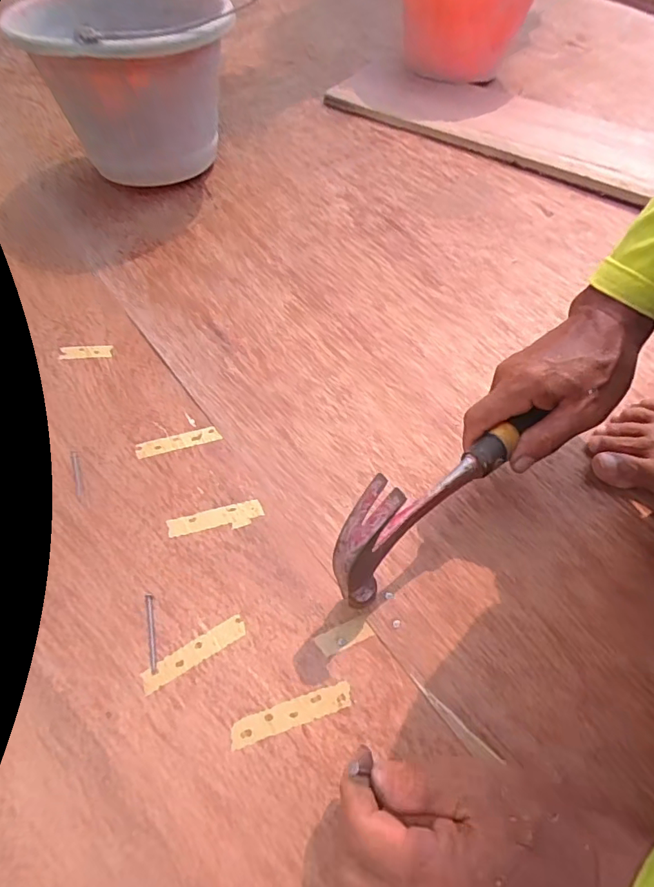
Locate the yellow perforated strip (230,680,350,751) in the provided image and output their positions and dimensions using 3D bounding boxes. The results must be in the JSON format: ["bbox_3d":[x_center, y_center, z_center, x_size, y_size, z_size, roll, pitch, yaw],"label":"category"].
[{"bbox_3d":[-0.023,0.177,0.323,0.080,0.004,0.017,-15,59,-9],"label":"yellow perforated strip"}]

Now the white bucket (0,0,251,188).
[{"bbox_3d":[-0.202,-0.413,0.587,0.189,0.181,0.182,4,58,3],"label":"white bucket"}]

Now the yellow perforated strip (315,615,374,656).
[{"bbox_3d":[0.012,0.136,0.348,0.039,0.004,0.016,-21,60,-12],"label":"yellow perforated strip"}]

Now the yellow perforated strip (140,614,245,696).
[{"bbox_3d":[-0.093,0.146,0.343,0.075,0.004,0.016,-29,62,-17],"label":"yellow perforated strip"}]

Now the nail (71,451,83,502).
[{"bbox_3d":[-0.216,0.026,0.422,0.006,0.004,0.050,-19,60,-11],"label":"nail"}]

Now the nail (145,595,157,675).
[{"bbox_3d":[-0.126,0.135,0.350,0.004,0.004,0.055,-14,59,-8],"label":"nail"}]

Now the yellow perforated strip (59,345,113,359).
[{"bbox_3d":[-0.244,-0.094,0.497,0.049,0.004,0.016,-6,58,-3],"label":"yellow perforated strip"}]

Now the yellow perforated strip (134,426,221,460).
[{"bbox_3d":[-0.134,-0.002,0.440,0.074,0.004,0.017,-14,59,-9],"label":"yellow perforated strip"}]

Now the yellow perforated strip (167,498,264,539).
[{"bbox_3d":[-0.091,0.061,0.398,0.076,0.004,0.020,-11,59,-7],"label":"yellow perforated strip"}]

